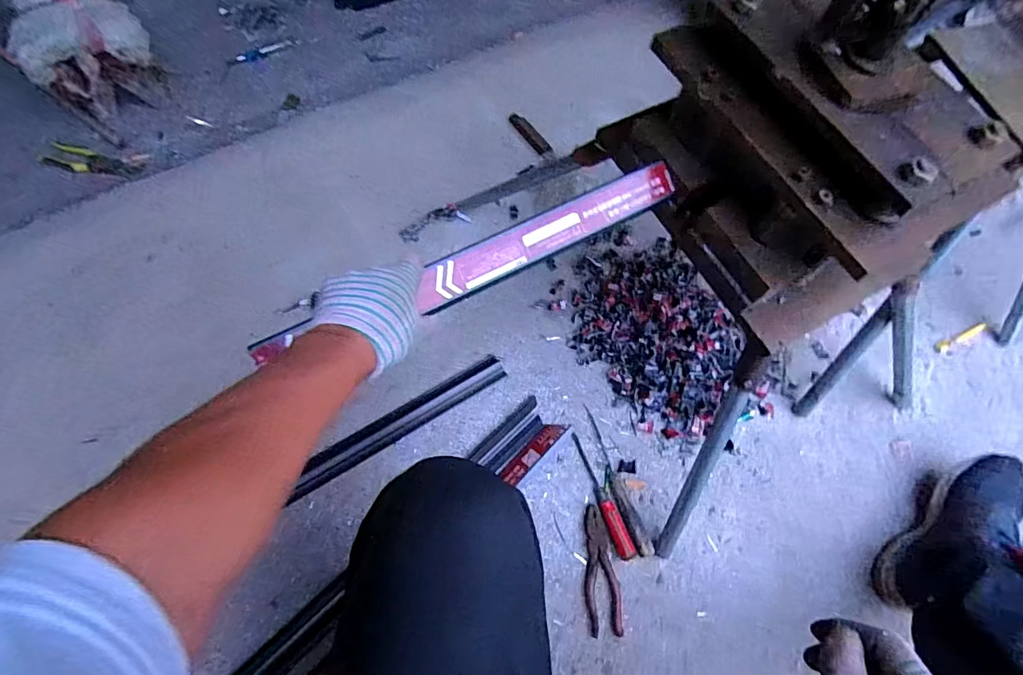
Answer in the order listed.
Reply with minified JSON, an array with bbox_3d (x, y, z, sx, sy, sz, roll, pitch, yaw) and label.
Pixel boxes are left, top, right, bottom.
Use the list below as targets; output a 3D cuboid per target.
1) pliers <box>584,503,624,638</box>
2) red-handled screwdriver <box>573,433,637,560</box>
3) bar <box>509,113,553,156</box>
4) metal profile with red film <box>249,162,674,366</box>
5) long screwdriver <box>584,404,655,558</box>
[{"bbox_3d":[0.135,0.347,0.722,0.050,0.011,0.175,-1,67,-2],"label":"pliers"},{"bbox_3d":[0.141,0.245,0.756,0.026,0.028,0.198,-19,68,-10],"label":"red-handled screwdriver"},{"bbox_3d":[0.039,-0.436,1.028,0.029,0.011,0.135,-32,71,-14],"label":"bar"},{"bbox_3d":[-0.031,-0.081,0.513,0.479,0.026,0.049,-26,70,-12],"label":"metal profile with red film"},{"bbox_3d":[0.163,0.225,0.765,0.030,0.026,0.237,-19,68,-9],"label":"long screwdriver"}]

